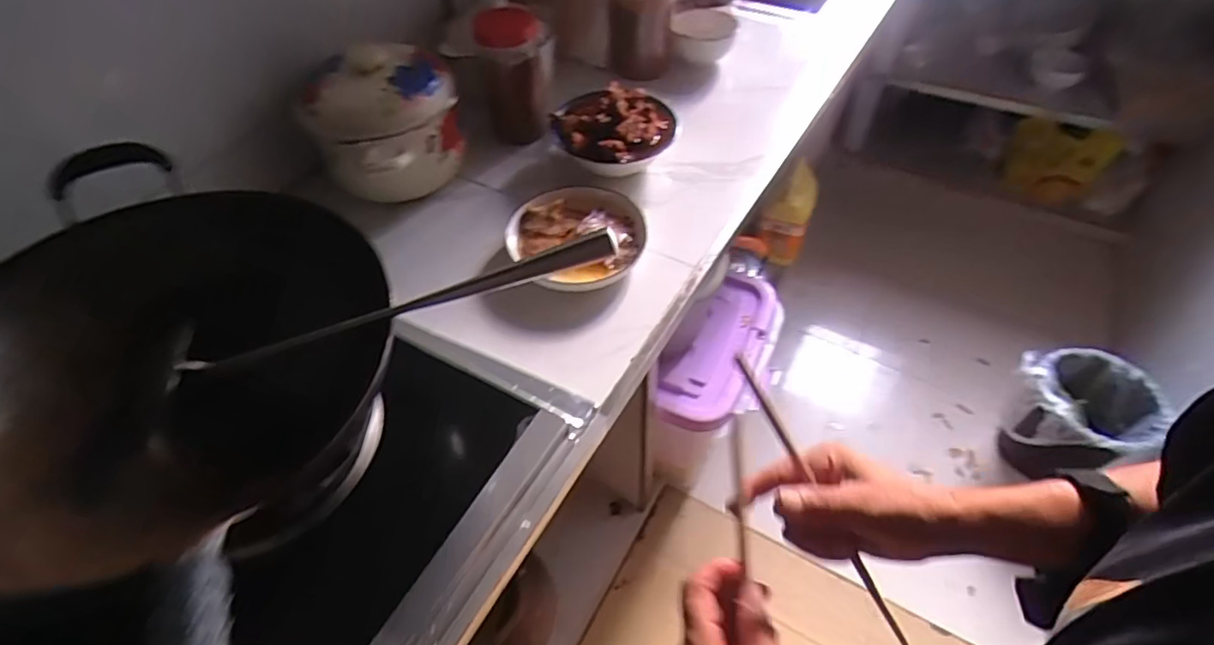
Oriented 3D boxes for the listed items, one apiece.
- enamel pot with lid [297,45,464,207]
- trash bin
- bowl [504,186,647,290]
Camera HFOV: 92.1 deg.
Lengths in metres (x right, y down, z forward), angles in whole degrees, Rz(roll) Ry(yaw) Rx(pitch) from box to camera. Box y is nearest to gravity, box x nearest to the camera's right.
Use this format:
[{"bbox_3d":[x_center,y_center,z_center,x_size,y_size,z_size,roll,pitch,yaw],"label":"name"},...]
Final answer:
[{"bbox_3d":[-0.282,-0.262,0.770,0.148,0.169,0.144,0,51,1],"label":"enamel pot with lid"},{"bbox_3d":[1.065,0.235,1.379,0.270,0.272,0.274,37,61,26],"label":"trash bin"},{"bbox_3d":[-0.037,-0.112,0.744,0.166,0.052,0.138,-2,51,-1],"label":"bowl"}]

